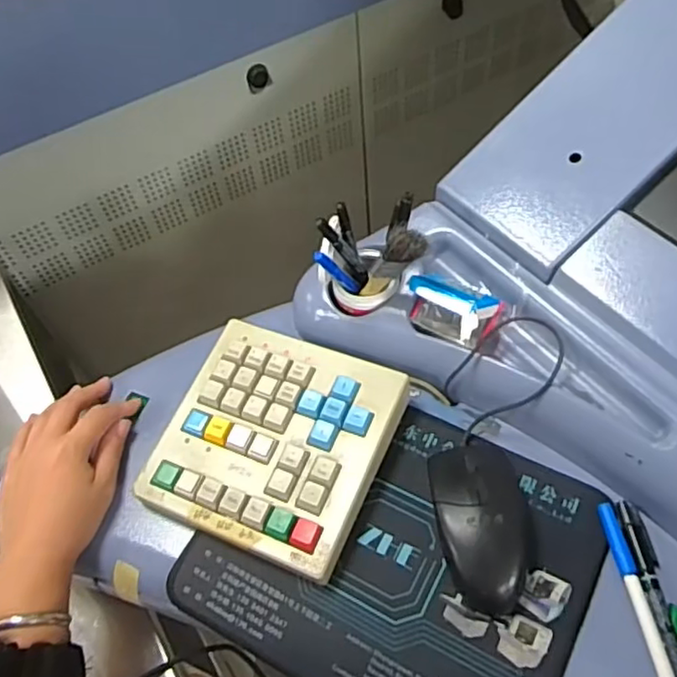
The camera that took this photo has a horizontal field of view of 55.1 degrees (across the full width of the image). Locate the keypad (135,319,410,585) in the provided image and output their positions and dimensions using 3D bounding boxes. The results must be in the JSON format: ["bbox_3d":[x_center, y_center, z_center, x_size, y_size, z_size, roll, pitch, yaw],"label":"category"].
[{"bbox_3d":[-0.049,0.072,0.481,0.160,0.029,0.158,19,59,17],"label":"keypad"}]

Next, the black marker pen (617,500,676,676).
[{"bbox_3d":[0.203,0.171,0.408,0.016,0.008,0.141,-5,55,1],"label":"black marker pen"}]

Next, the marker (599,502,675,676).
[{"bbox_3d":[0.192,0.181,0.401,0.010,0.010,0.160,-8,55,-1],"label":"marker"}]

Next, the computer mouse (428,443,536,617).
[{"bbox_3d":[0.099,0.123,0.436,0.060,0.035,0.107,-12,55,-3],"label":"computer mouse"}]

